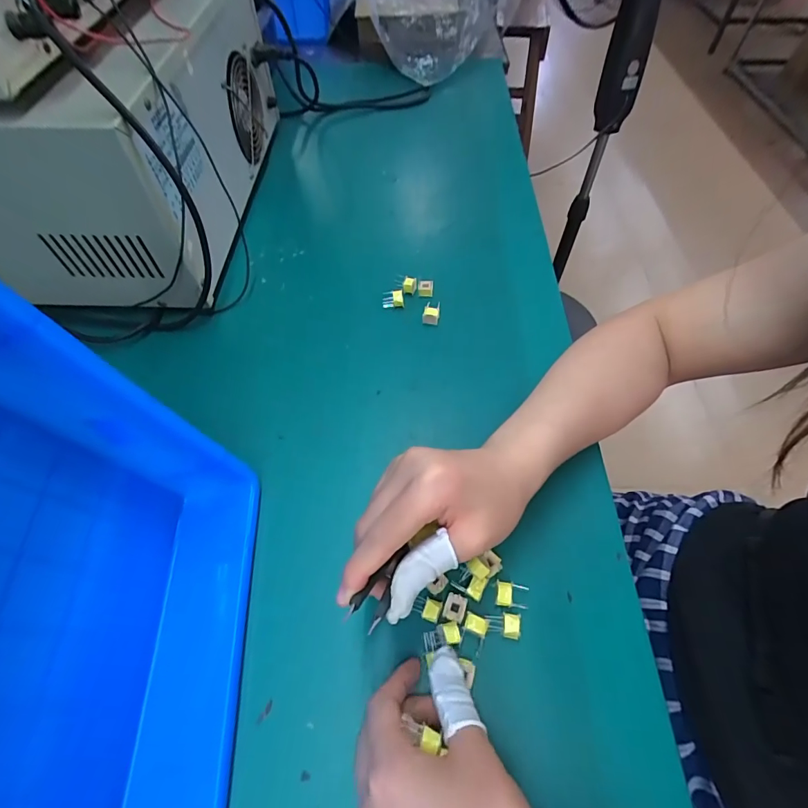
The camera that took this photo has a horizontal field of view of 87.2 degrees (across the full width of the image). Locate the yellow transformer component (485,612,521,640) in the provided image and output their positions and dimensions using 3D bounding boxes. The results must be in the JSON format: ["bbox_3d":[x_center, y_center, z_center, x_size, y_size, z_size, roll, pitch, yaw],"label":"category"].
[{"bbox_3d":[0.067,0.149,0.287,0.020,0.015,0.014,11,58,7],"label":"yellow transformer component"}]

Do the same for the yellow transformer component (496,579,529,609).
[{"bbox_3d":[0.077,0.134,0.298,0.022,0.004,0.016,6,57,4],"label":"yellow transformer component"}]

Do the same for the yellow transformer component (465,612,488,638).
[{"bbox_3d":[0.049,0.148,0.285,0.014,0.007,0.011,21,59,13],"label":"yellow transformer component"}]

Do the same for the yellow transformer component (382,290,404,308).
[{"bbox_3d":[-0.012,-0.115,0.466,0.023,0.013,0.016,1,57,0],"label":"yellow transformer component"}]

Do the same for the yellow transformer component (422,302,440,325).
[{"bbox_3d":[0.029,-0.096,0.448,0.017,0.022,0.012,10,57,6],"label":"yellow transformer component"}]

